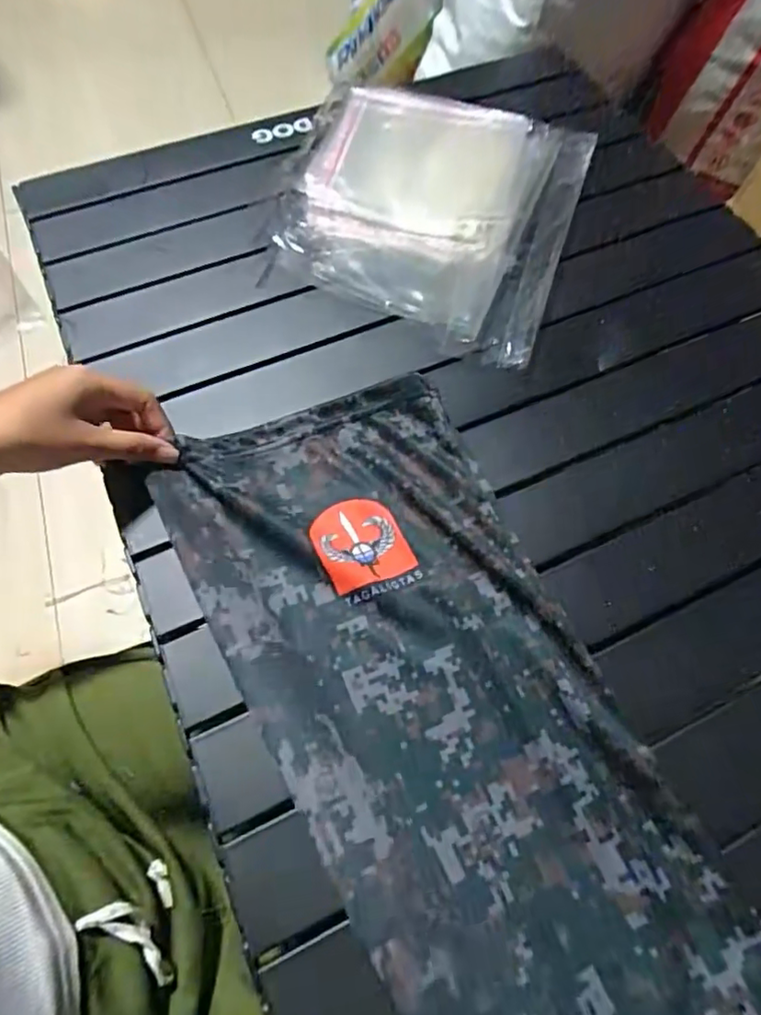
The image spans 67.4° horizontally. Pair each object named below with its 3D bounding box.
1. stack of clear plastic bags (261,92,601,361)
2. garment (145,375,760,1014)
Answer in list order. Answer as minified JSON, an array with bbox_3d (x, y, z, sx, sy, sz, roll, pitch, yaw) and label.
[{"bbox_3d":[0.046,-0.271,0.506,0.238,0.027,0.289,18,66,6],"label":"stack of clear plastic bags"},{"bbox_3d":[0.039,0.115,0.303,0.192,0.073,0.461,-25,65,-13],"label":"garment"}]

